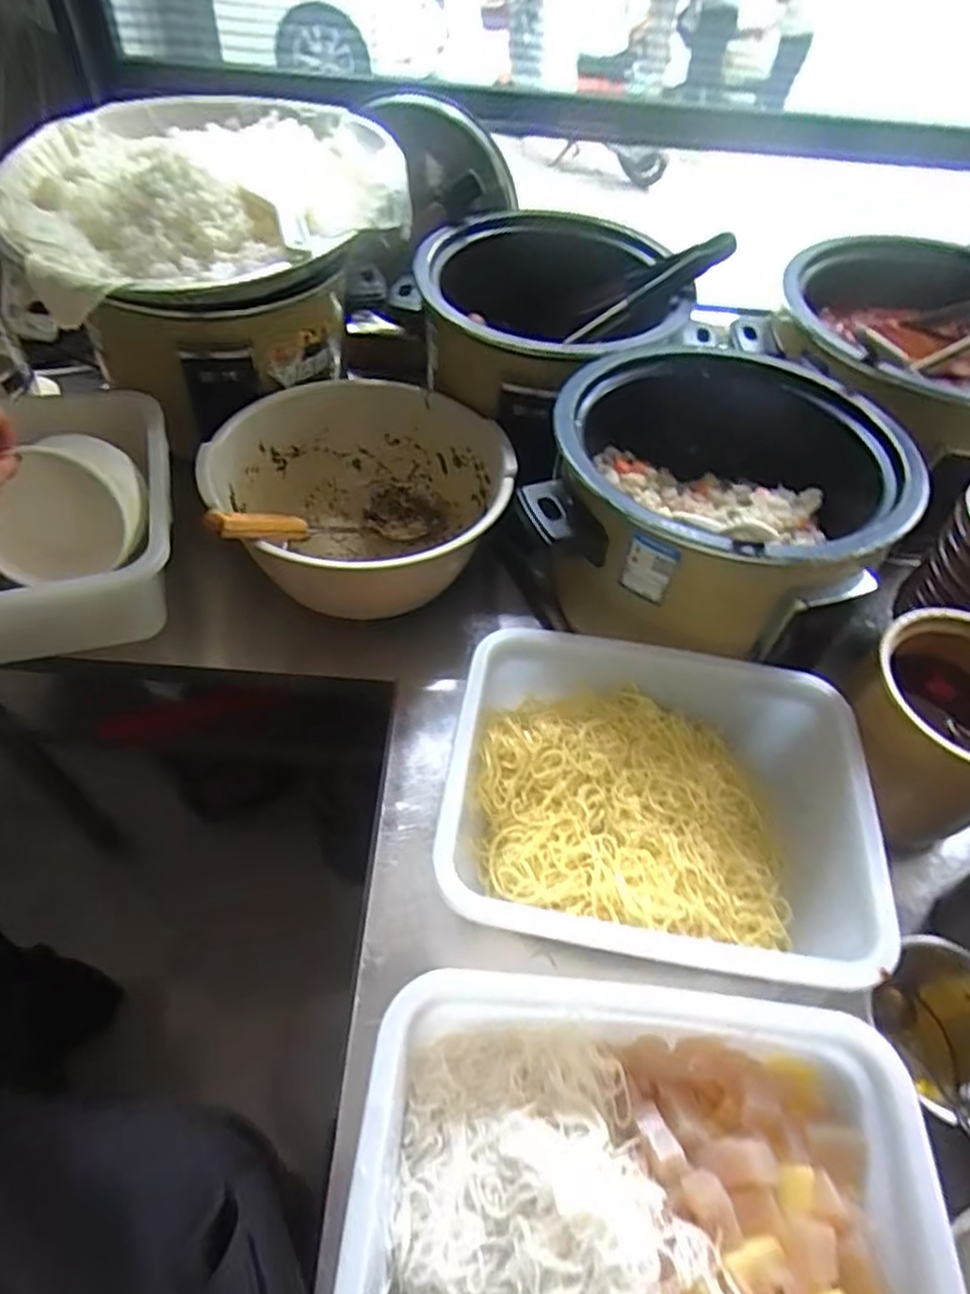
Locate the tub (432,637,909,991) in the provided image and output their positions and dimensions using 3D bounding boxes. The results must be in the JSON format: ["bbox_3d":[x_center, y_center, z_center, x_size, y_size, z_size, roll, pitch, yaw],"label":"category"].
[{"bbox_3d":[0.148,0.135,0.600,0.358,0.106,0.267,11,52,4],"label":"tub"}]

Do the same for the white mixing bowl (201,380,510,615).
[{"bbox_3d":[-0.129,-0.157,0.792,0.308,0.170,0.303,2,52,-3],"label":"white mixing bowl"}]

